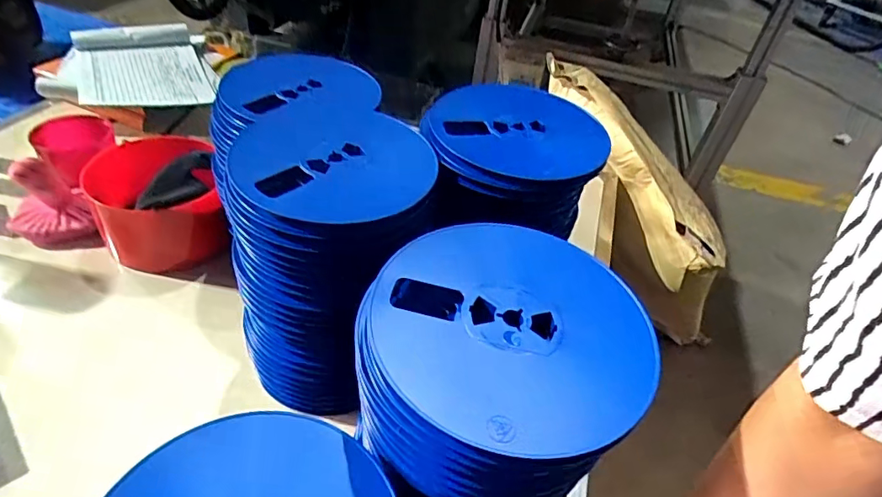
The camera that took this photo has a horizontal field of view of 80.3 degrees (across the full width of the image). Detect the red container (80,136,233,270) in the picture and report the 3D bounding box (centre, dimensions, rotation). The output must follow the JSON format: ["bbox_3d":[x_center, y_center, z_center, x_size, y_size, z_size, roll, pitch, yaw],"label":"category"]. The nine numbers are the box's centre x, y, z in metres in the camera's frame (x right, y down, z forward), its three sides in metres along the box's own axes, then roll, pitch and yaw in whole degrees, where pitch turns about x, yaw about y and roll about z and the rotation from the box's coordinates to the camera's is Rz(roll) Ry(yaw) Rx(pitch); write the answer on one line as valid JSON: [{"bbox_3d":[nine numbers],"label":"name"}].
[{"bbox_3d":[-0.382,-0.060,0.710,0.138,0.117,0.155,-9,42,-19],"label":"red container"}]

